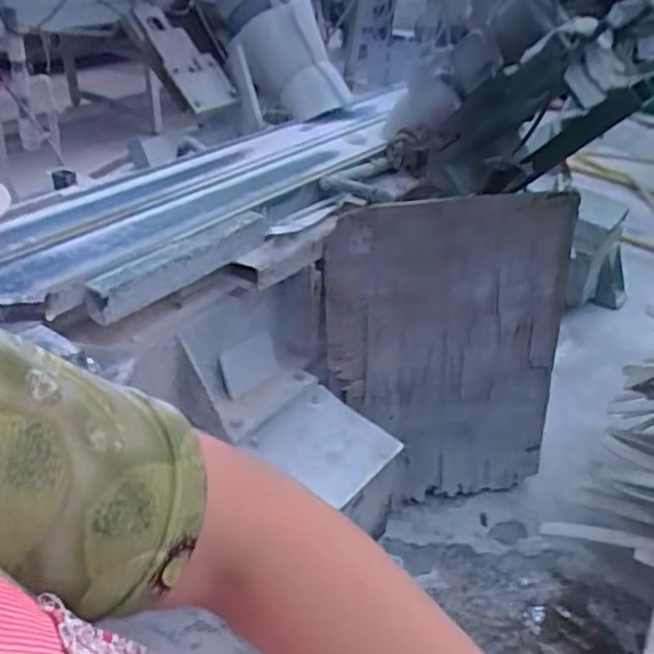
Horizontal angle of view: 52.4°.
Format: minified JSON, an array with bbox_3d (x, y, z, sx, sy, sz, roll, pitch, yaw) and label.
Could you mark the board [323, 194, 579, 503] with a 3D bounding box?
[{"bbox_3d":[0.267,0.078,1.497,0.538,0.719,0.041,-5,25,-11],"label":"board"}]

